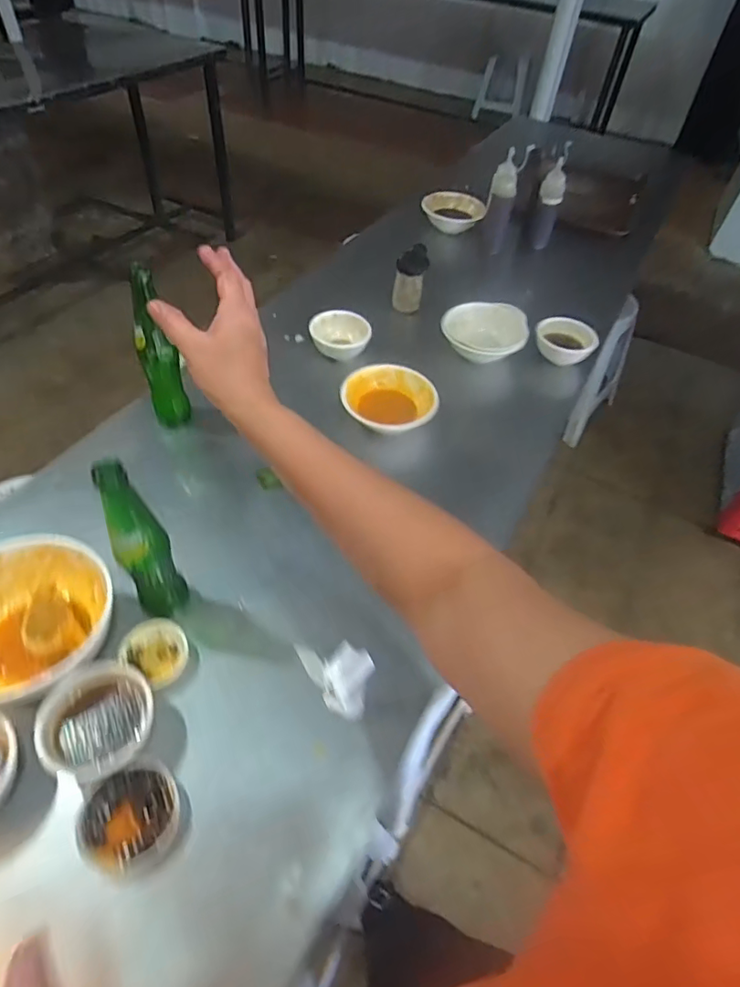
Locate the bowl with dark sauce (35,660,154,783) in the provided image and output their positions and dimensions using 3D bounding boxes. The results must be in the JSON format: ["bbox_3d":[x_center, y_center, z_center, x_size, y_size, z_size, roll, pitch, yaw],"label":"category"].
[{"bbox_3d":[-0.265,0.223,0.537,0.099,0.049,0.099,2,52,-3],"label":"bowl with dark sauce"}]

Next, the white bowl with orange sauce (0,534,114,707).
[{"bbox_3d":[-0.364,0.135,0.583,0.181,0.065,0.169,2,52,-3],"label":"white bowl with orange sauce"}]

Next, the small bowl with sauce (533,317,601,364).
[{"bbox_3d":[0.355,-0.281,0.996,0.090,0.060,0.102,-26,57,-24],"label":"small bowl with sauce"}]

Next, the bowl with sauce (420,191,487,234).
[{"bbox_3d":[0.193,-0.688,1.322,0.143,0.055,0.137,6,50,0],"label":"bowl with sauce"}]

